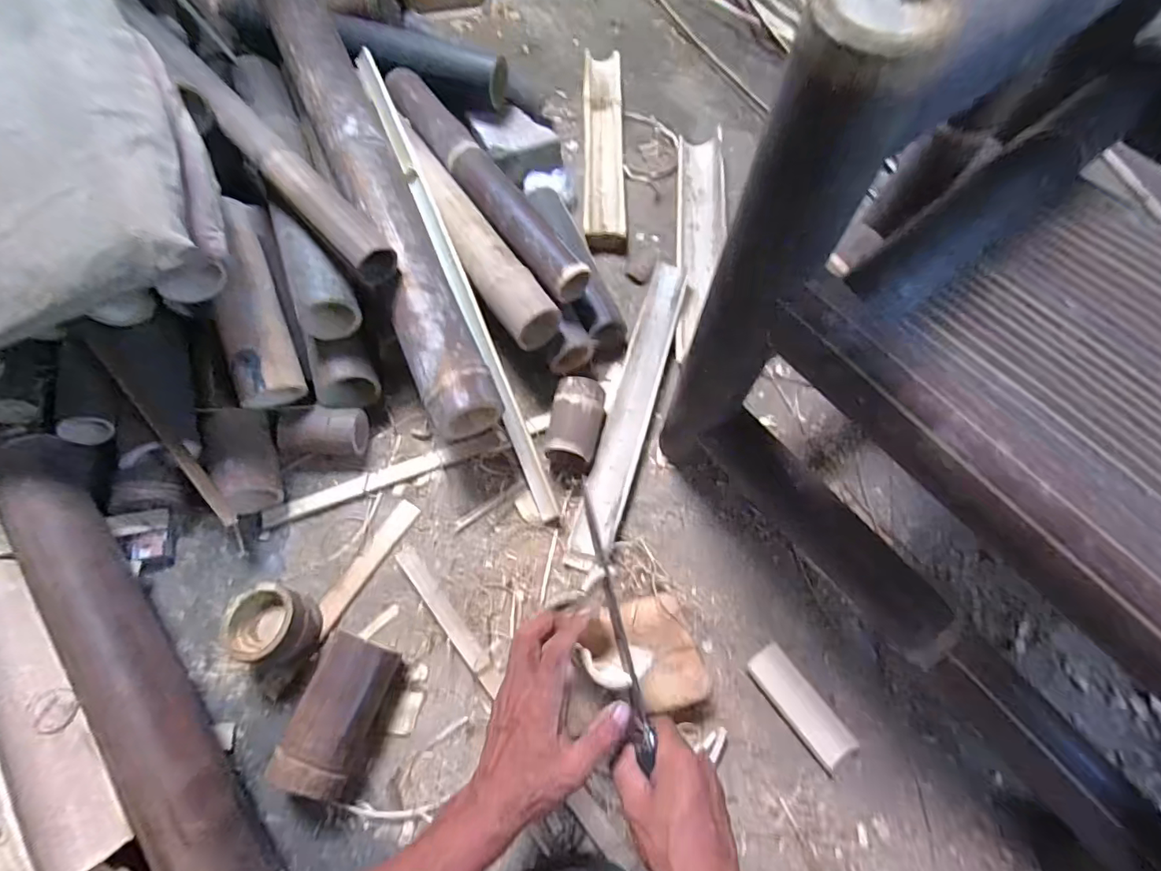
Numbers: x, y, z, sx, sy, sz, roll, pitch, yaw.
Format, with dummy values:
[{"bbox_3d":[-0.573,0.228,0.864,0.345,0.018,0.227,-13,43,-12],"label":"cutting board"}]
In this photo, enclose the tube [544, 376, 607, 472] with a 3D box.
[{"bbox_3d":[-0.006,-0.017,0.673,0.066,0.059,0.107,8,66,2],"label":"tube"}]

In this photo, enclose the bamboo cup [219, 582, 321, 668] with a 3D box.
[{"bbox_3d":[-0.322,0.202,0.562,0.075,0.068,0.074,1,66,-2],"label":"bamboo cup"}]

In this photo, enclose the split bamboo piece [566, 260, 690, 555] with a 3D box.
[{"bbox_3d":[0.074,-0.053,0.715,0.055,0.034,0.436,16,67,5],"label":"split bamboo piece"}]

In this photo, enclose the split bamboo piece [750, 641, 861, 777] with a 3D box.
[{"bbox_3d":[0.240,0.293,0.576,0.044,0.018,0.125,-32,71,-15],"label":"split bamboo piece"}]

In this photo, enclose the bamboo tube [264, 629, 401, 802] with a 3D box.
[{"bbox_3d":[-0.242,0.279,0.536,0.070,0.075,0.135,18,67,6],"label":"bamboo tube"}]

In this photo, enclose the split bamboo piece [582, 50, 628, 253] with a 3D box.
[{"bbox_3d":[0.040,-0.493,0.906,0.069,0.043,0.436,0,66,-2],"label":"split bamboo piece"}]

